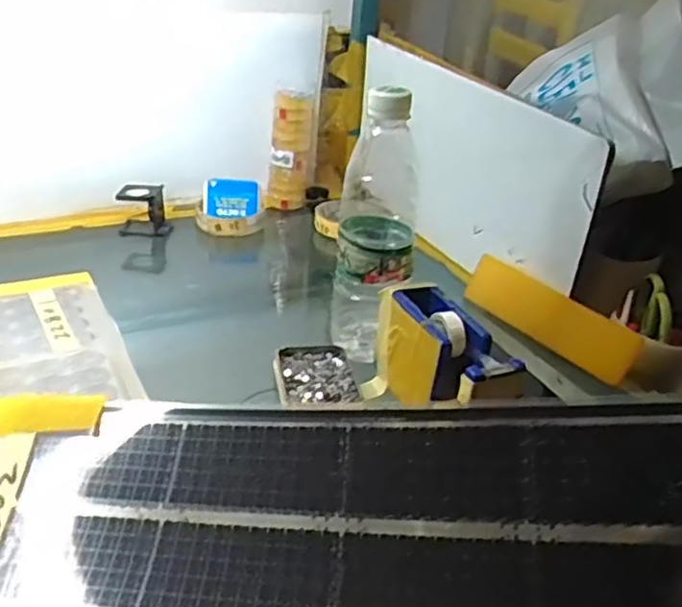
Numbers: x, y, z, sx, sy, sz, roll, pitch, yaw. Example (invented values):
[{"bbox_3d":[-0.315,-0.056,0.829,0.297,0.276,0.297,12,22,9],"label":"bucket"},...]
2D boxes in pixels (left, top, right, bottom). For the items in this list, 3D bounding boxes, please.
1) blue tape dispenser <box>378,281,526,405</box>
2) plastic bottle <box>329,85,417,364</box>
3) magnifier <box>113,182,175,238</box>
[{"bbox_3d":[0.075,0.045,0.520,0.048,0.074,0.130,-9,32,-24],"label":"blue tape dispenser"},{"bbox_3d":[0.029,-0.059,0.559,0.063,0.216,0.067,8,29,5],"label":"plastic bottle"},{"bbox_3d":[-0.226,-0.107,0.792,0.057,0.056,0.037,3,29,-4],"label":"magnifier"}]

